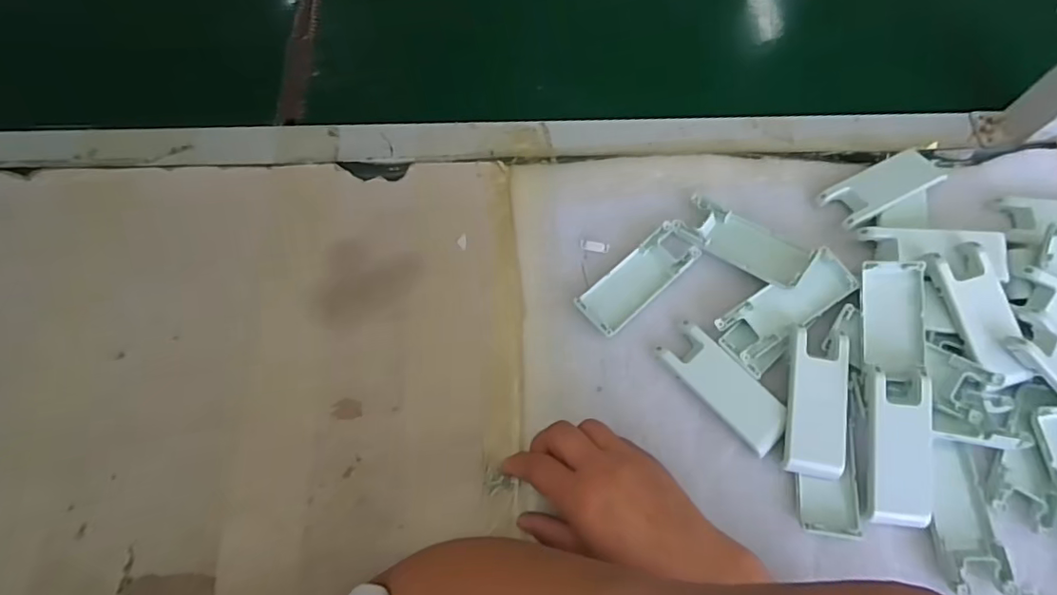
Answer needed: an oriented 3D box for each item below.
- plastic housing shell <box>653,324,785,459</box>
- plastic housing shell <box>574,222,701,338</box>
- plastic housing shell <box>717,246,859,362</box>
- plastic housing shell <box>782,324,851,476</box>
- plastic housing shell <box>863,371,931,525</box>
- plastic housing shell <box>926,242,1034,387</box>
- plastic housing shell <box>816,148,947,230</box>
[{"bbox_3d":[0.142,0.063,0.383,0.039,0.010,0.097,-39,74,-15],"label":"plastic housing shell"},{"bbox_3d":[0.085,-0.014,0.415,0.103,0.012,0.039,-40,74,-15],"label":"plastic housing shell"},{"bbox_3d":[0.193,0.008,0.393,0.106,0.017,0.043,-32,75,-6],"label":"plastic housing shell"},{"bbox_3d":[0.203,0.073,0.372,0.040,0.009,0.099,7,78,3],"label":"plastic housing shell"},{"bbox_3d":[0.247,0.100,0.353,0.038,0.010,0.098,5,83,1],"label":"plastic housing shell"},{"bbox_3d":[0.330,0.011,0.382,0.042,0.014,0.100,-13,78,-7],"label":"plastic housing shell"},{"bbox_3d":[0.292,-0.090,0.439,0.098,0.016,0.039,-26,71,-10],"label":"plastic housing shell"}]

